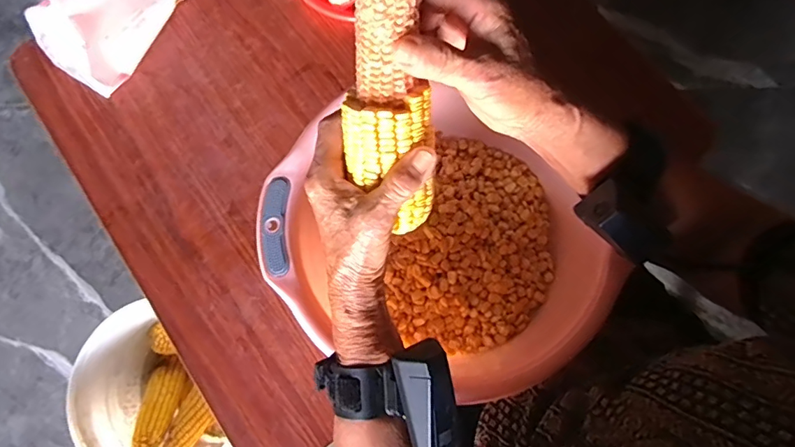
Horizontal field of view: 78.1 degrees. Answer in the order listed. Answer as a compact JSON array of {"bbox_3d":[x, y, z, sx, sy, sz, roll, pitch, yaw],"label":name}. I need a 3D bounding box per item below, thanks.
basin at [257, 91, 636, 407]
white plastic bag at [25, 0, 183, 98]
[{"bbox_3d":[0.047,0.022,0.459,0.300,0.104,0.273,-1,76,3],"label":"basin"},{"bbox_3d":[-0.322,-0.248,0.530,0.089,0.116,0.161,38,81,11],"label":"white plastic bag"}]

